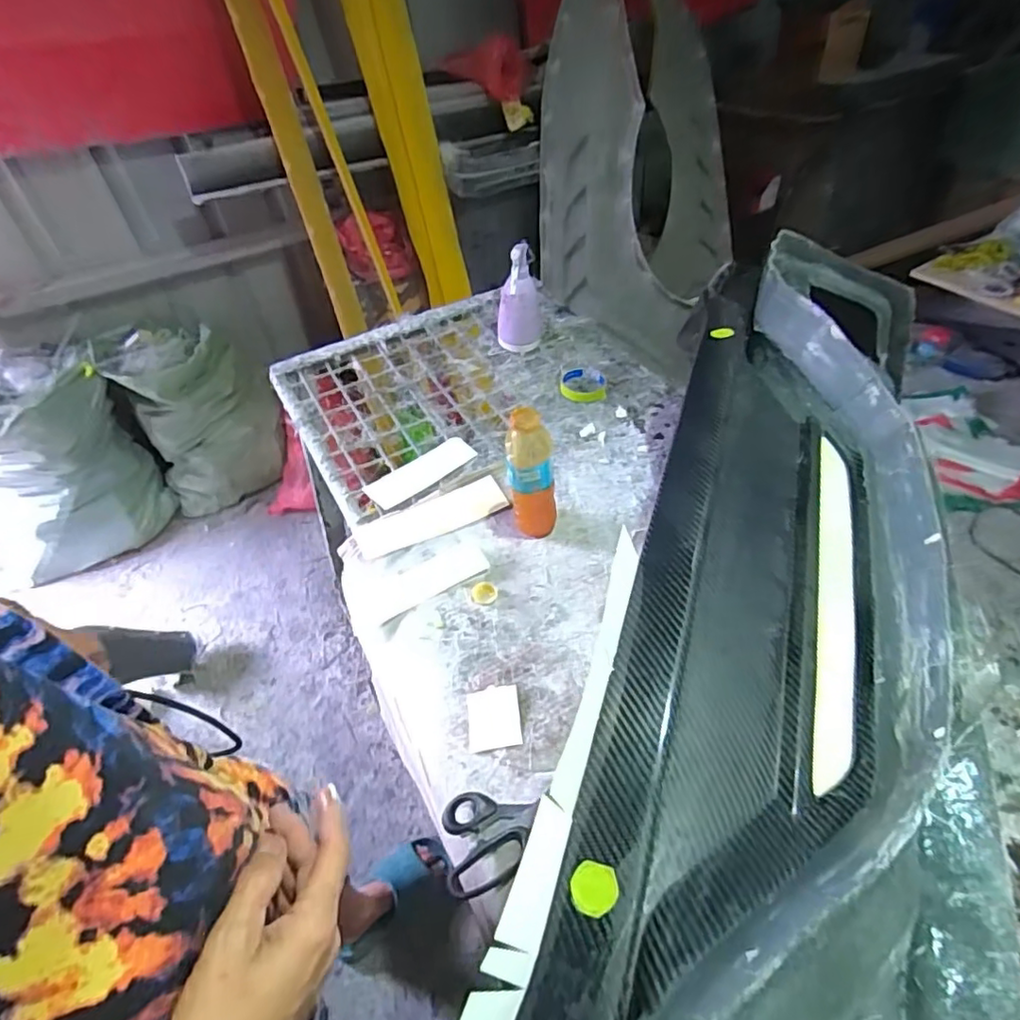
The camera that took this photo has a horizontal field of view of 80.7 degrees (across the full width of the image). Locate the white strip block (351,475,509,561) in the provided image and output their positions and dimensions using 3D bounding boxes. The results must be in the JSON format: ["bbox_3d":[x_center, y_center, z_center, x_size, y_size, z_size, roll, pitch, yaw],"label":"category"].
[{"bbox_3d":[-0.120,0.011,0.905,0.226,0.018,0.069,-21,48,-11],"label":"white strip block"}]

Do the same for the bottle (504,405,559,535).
[{"bbox_3d":[0.029,-0.054,0.815,0.061,0.215,0.068,-6,47,3],"label":"bottle"}]

